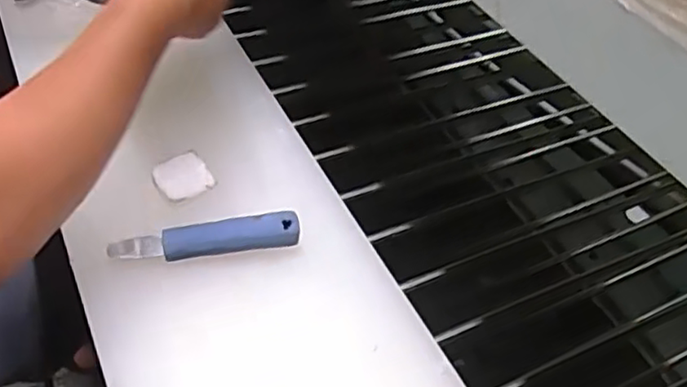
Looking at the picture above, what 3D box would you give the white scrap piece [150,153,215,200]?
[{"bbox_3d":[-0.153,-0.015,0.615,0.047,0.012,0.045,-23,54,-26],"label":"white scrap piece"}]

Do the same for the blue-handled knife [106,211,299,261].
[{"bbox_3d":[-0.116,0.039,0.556,0.156,0.024,0.028,-5,47,-12],"label":"blue-handled knife"}]

